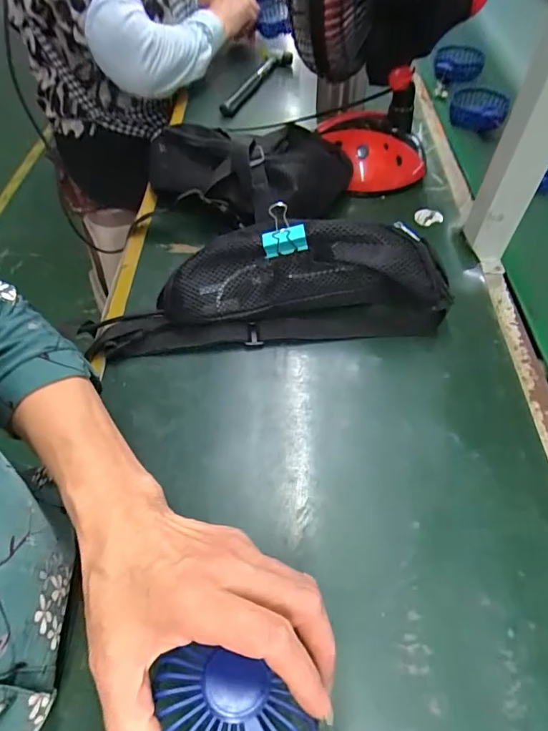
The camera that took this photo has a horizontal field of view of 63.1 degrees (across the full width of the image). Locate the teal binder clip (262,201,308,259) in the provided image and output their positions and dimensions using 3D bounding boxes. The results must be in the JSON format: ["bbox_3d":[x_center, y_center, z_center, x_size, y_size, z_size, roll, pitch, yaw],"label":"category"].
[{"bbox_3d":[0.010,-0.127,0.426,0.043,0.042,0.042,-1,54,1],"label":"teal binder clip"}]

